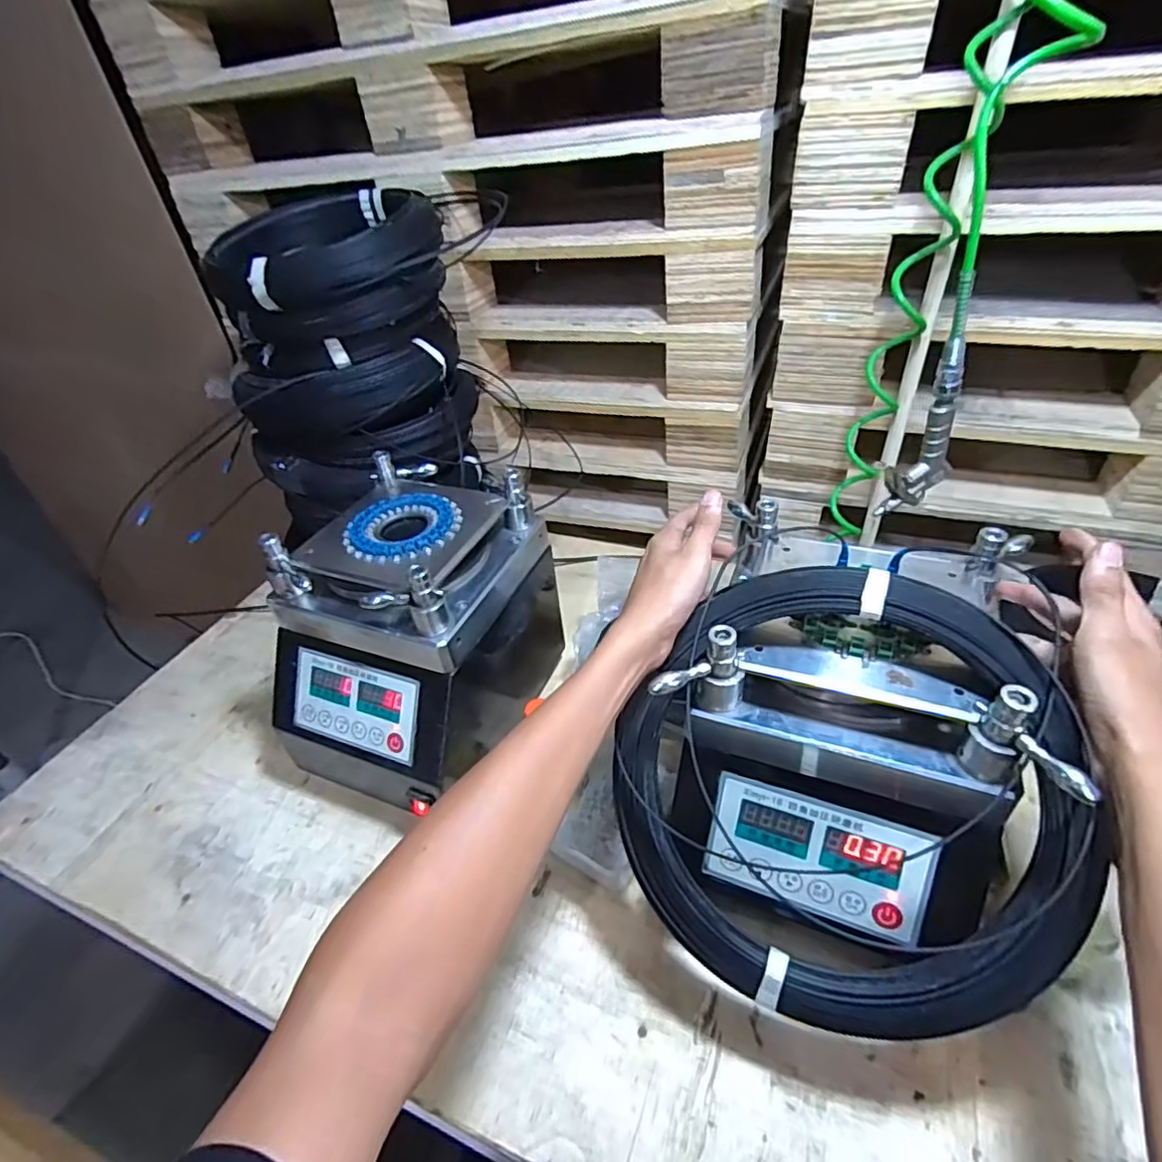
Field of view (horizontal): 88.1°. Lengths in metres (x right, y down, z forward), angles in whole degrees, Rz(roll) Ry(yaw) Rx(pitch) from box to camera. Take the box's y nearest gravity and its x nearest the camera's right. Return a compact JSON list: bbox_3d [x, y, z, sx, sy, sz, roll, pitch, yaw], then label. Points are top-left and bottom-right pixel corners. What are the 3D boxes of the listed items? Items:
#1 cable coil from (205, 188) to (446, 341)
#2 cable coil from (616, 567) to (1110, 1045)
[{"bbox_3d":[-0.341,-0.427,0.828,0.295,0.131,0.241,-26,43,-21],"label":"cable coil"},{"bbox_3d":[0.169,0.152,0.410,0.293,0.314,0.038,-14,-5,21],"label":"cable coil"}]

